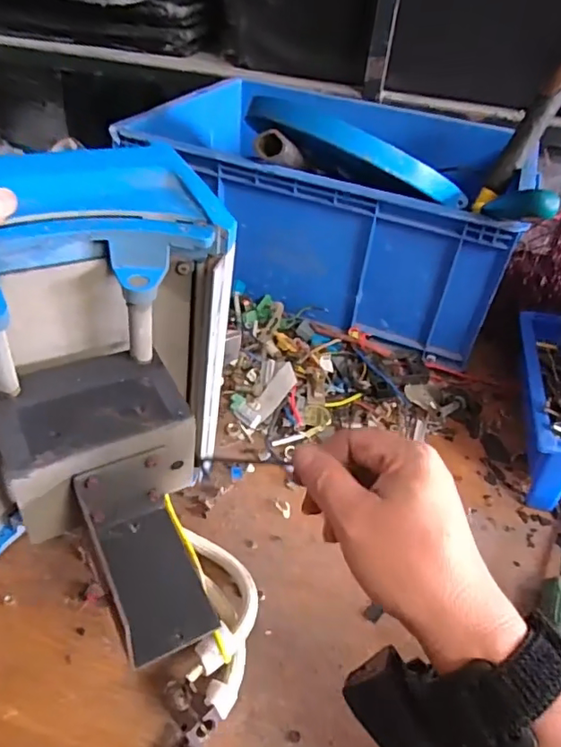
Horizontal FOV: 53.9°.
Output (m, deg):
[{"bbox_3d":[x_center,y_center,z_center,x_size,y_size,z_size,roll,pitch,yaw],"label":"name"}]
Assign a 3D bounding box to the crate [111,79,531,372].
[{"bbox_3d":[0.068,-0.258,0.750,0.427,0.192,0.402,13,40,7],"label":"crate"}]

